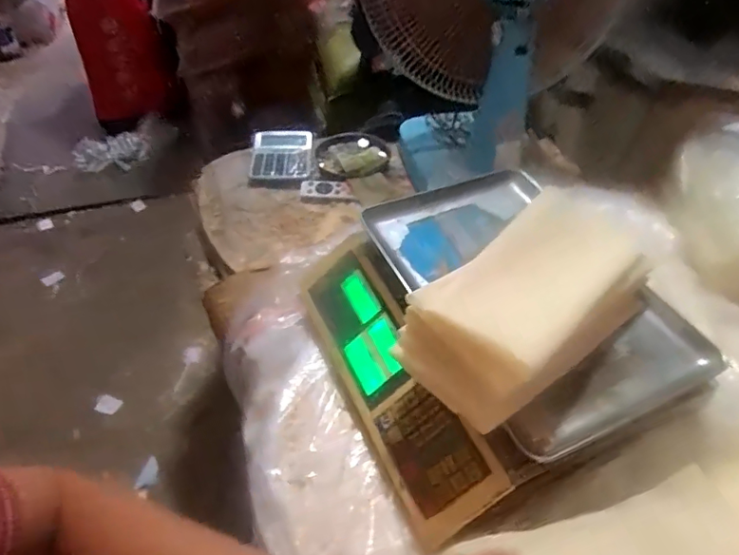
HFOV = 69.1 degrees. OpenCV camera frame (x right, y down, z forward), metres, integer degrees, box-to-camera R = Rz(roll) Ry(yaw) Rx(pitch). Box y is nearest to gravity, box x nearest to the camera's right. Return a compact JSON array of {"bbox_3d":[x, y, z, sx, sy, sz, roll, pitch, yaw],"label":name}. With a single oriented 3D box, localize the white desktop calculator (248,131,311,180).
[{"bbox_3d":[-0.155,-0.213,0.913,0.111,0.035,0.125,0,44,-2],"label":"white desktop calculator"}]

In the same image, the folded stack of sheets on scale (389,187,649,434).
[{"bbox_3d":[0.156,0.016,0.497,0.257,0.079,0.127,-31,53,-29],"label":"folded stack of sheets on scale"}]

